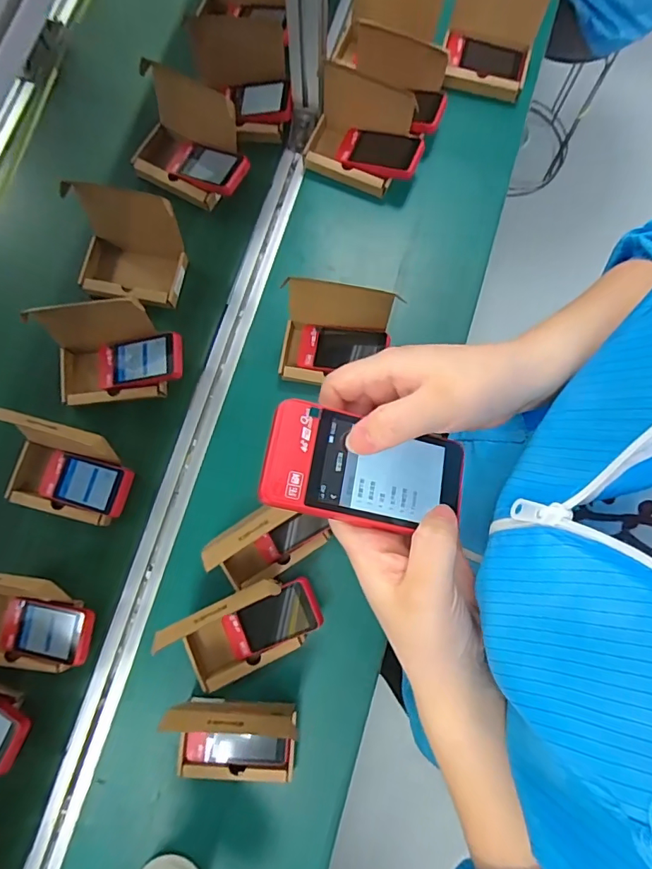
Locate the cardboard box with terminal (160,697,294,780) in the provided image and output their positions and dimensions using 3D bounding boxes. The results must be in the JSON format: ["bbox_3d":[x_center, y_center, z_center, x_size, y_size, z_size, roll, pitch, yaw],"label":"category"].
[{"bbox_3d":[-0.104,0.352,0.550,0.137,0.136,0.091,3,73,3],"label":"cardboard box with terminal"}]

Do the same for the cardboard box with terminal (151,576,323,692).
[{"bbox_3d":[-0.095,0.235,0.575,0.166,0.136,0.092,-25,74,-6],"label":"cardboard box with terminal"}]

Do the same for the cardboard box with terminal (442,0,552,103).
[{"bbox_3d":[0.255,-0.611,0.734,0.138,0.113,0.138,16,74,6],"label":"cardboard box with terminal"}]

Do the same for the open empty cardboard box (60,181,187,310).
[{"bbox_3d":[-0.295,-0.269,0.695,0.166,0.114,0.106,15,74,6],"label":"open empty cardboard box"}]

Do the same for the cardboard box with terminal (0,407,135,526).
[{"bbox_3d":[-0.343,0.047,0.621,0.169,0.107,0.103,14,74,6],"label":"cardboard box with terminal"}]

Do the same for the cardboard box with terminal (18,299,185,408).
[{"bbox_3d":[-0.292,-0.112,0.658,0.187,0.106,0.109,-4,73,0],"label":"cardboard box with terminal"}]

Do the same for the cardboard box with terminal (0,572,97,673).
[{"bbox_3d":[-0.383,0.228,0.592,0.183,0.119,0.112,7,73,3],"label":"cardboard box with terminal"}]

